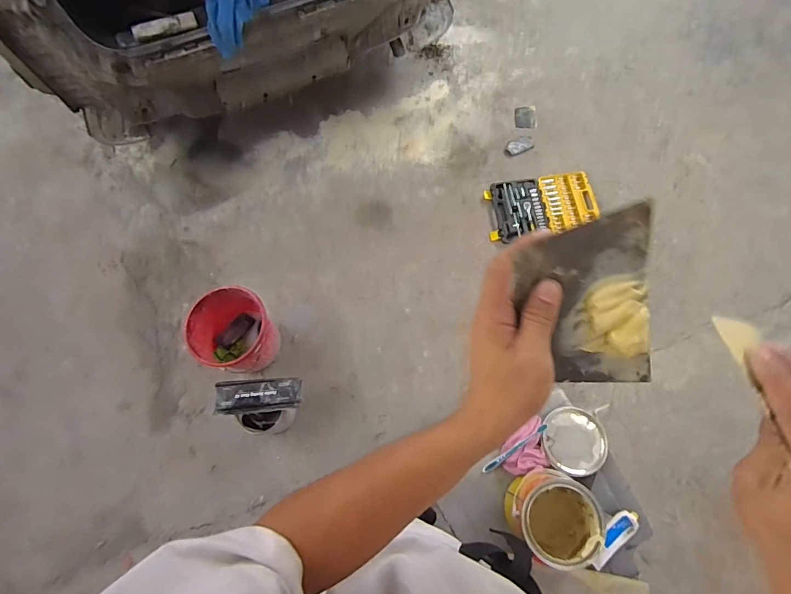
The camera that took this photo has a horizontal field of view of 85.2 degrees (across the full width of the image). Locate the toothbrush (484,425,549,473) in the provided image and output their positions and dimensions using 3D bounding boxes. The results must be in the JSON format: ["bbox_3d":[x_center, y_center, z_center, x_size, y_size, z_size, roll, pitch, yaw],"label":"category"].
[{"bbox_3d":[0.274,0.349,0.988,0.178,0.021,0.016,-40,71,7],"label":"toothbrush"}]

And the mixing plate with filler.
[{"bbox_3d":[0.140,0.007,0.319,0.095,0.010,0.132,-9,110,4],"label":"mixing plate with filler"}]

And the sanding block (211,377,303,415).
[{"bbox_3d":[-0.422,0.297,1.327,0.262,0.050,0.098,-6,68,1],"label":"sanding block"}]

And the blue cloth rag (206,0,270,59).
[{"bbox_3d":[-0.429,-0.797,1.193,0.094,0.080,0.256,36,93,15],"label":"blue cloth rag"}]

